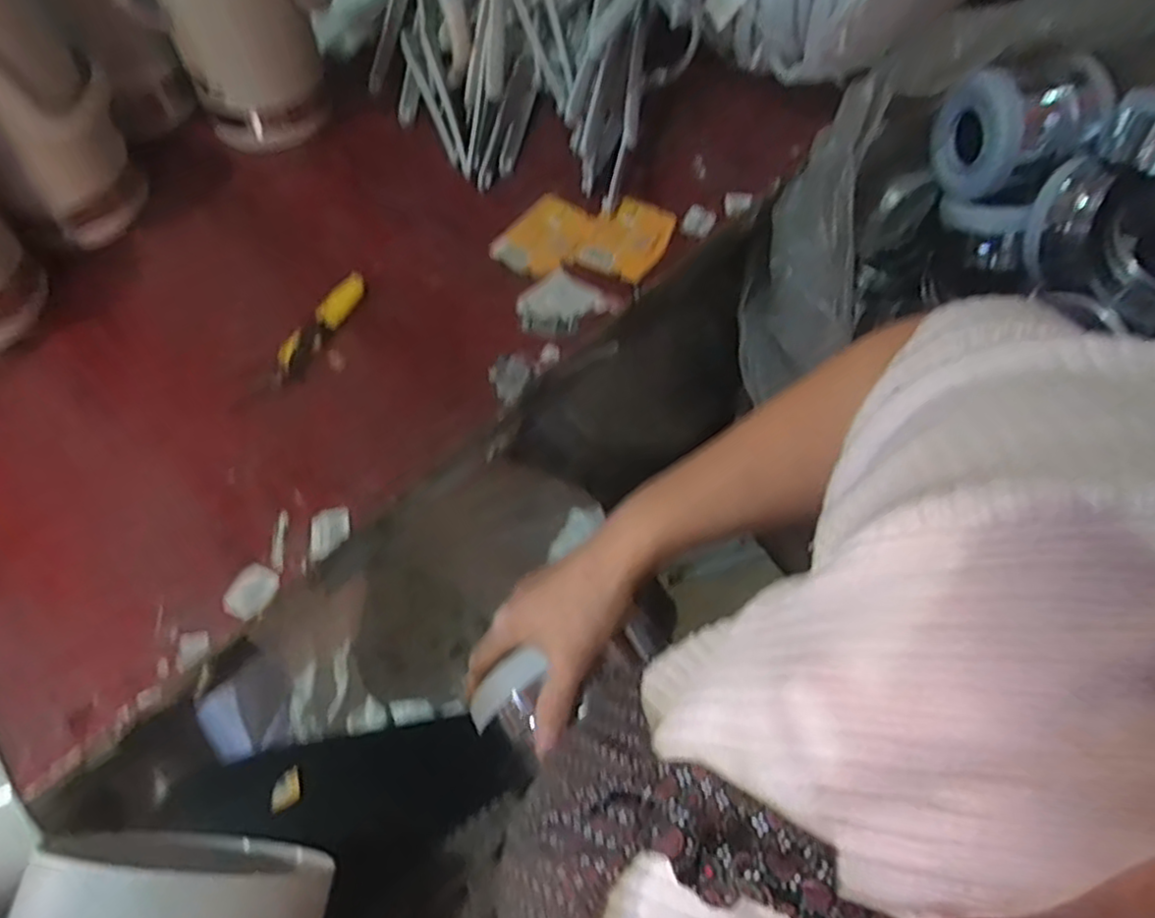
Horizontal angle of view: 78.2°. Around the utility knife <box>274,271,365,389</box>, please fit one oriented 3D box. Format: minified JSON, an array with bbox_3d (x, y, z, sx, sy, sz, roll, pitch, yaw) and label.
[{"bbox_3d":[-0.230,-0.117,0.630,0.027,0.013,0.128,23,61,12],"label":"utility knife"}]

